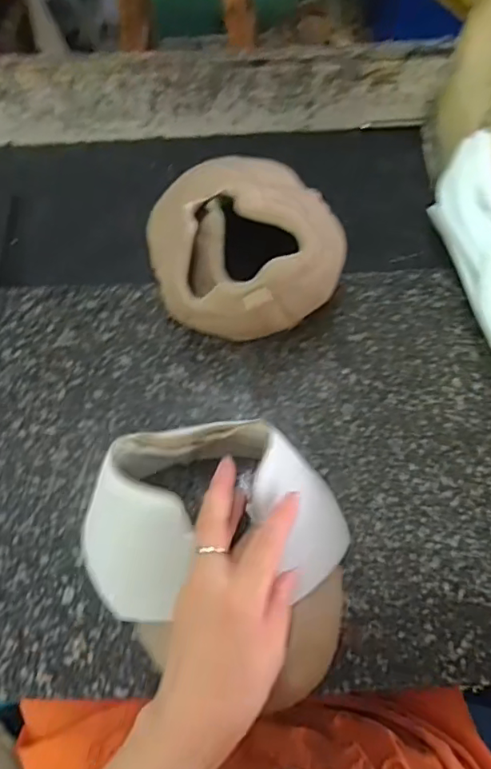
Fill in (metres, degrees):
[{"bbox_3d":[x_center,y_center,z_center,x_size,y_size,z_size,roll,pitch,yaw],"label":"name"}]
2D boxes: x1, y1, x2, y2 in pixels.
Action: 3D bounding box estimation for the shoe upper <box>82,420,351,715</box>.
[{"bbox_3d":[-0.018,0.114,0.388,0.191,0.084,0.161,17,66,8],"label":"shoe upper"}]

